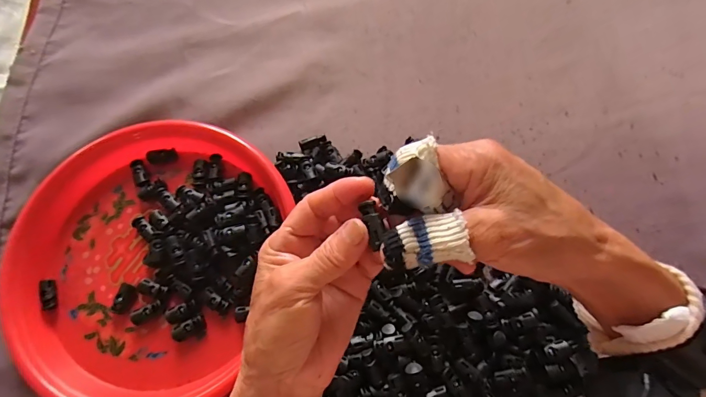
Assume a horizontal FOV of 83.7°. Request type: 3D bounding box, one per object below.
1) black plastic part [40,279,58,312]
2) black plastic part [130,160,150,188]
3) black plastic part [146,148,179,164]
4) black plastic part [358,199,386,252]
[{"bbox_3d":[-0.275,0.087,0.356,0.009,0.011,0.028,-16,74,-3],"label":"black plastic part"},{"bbox_3d":[-0.209,-0.024,0.387,0.012,0.007,0.030,-22,74,-5],"label":"black plastic part"},{"bbox_3d":[-0.189,-0.042,0.391,0.028,0.007,0.012,-9,73,-21],"label":"black plastic part"},{"bbox_3d":[0.011,0.014,0.211,0.010,0.005,0.026,-13,66,-2],"label":"black plastic part"}]

